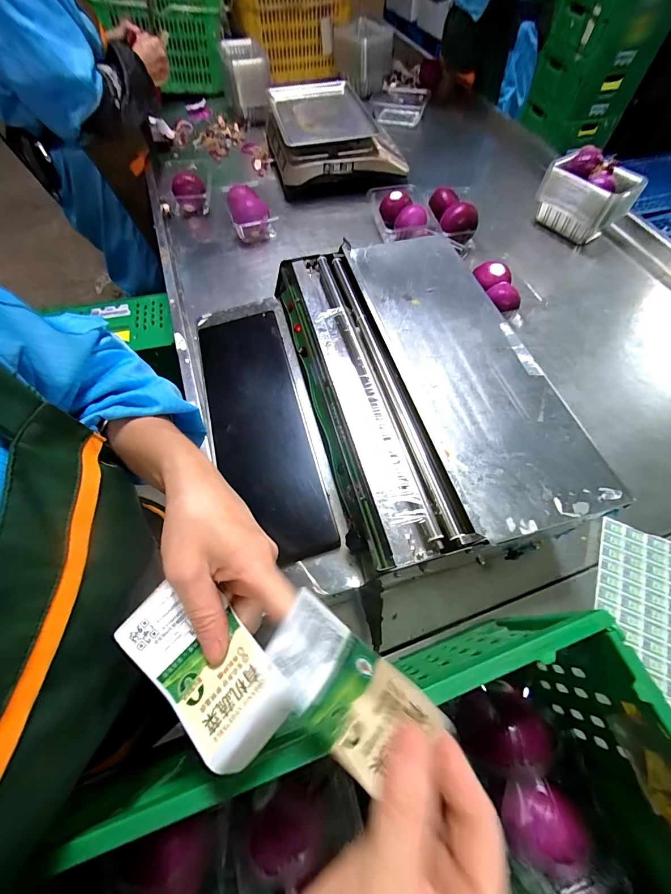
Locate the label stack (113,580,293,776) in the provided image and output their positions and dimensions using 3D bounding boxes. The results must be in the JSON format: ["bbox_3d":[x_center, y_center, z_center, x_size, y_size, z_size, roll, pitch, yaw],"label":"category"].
[{"bbox_3d":[-0.077,0.128,0.209,0.106,0.014,0.055,40,79,17],"label":"label stack"}]

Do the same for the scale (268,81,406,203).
[{"bbox_3d":[-0.010,-0.847,0.980,0.334,0.131,0.371,-13,62,-7],"label":"scale"}]

